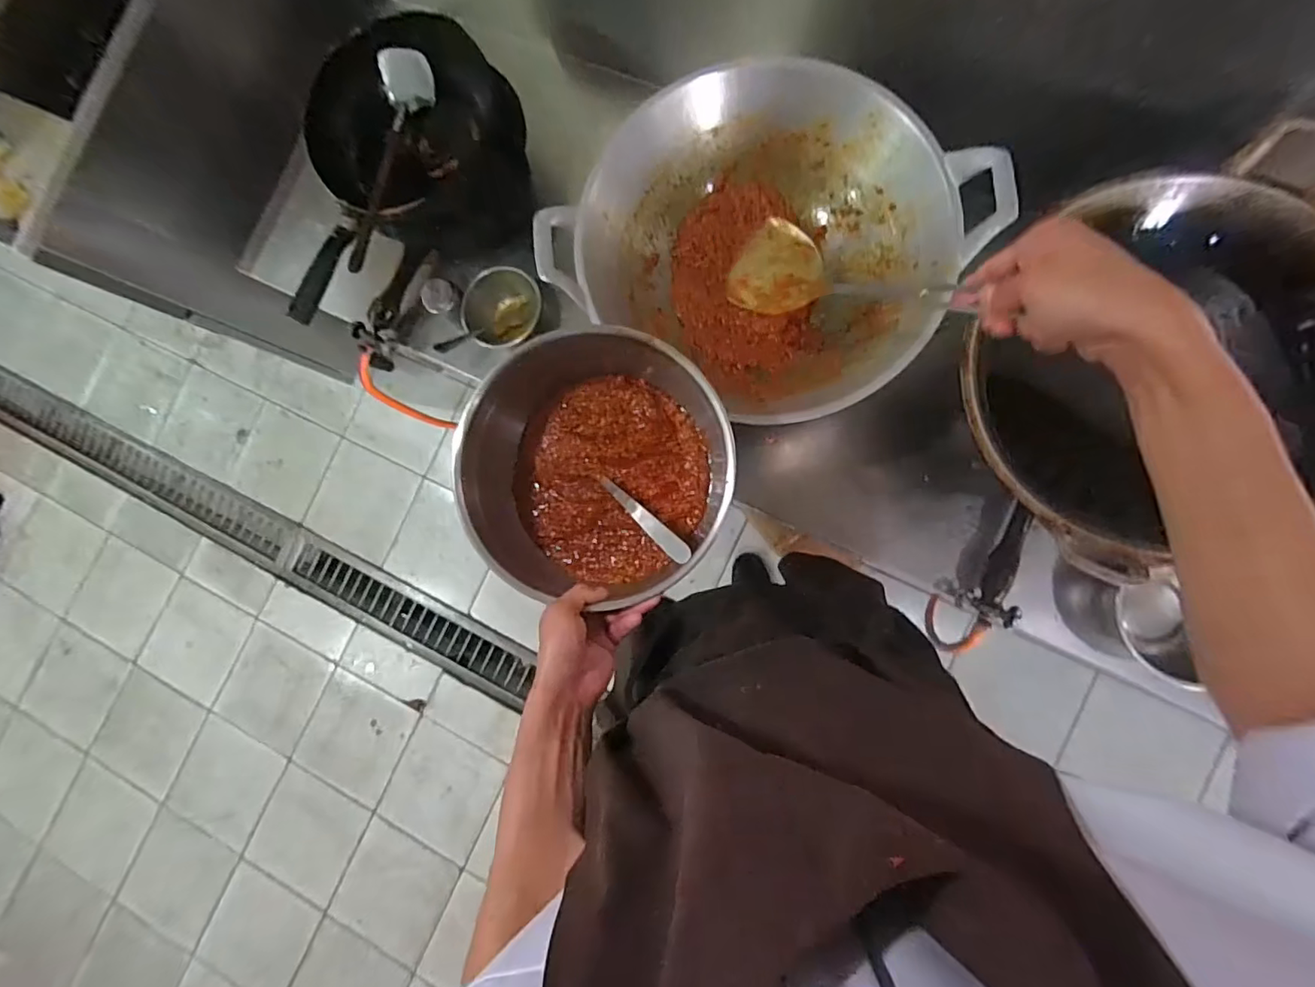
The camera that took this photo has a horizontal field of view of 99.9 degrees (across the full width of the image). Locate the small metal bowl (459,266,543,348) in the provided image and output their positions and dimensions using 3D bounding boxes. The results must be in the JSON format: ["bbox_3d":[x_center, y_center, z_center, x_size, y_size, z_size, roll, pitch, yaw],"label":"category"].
[{"bbox_3d":[-0.247,-0.298,0.892,0.119,0.073,0.102,-2,84,7],"label":"small metal bowl"}]

